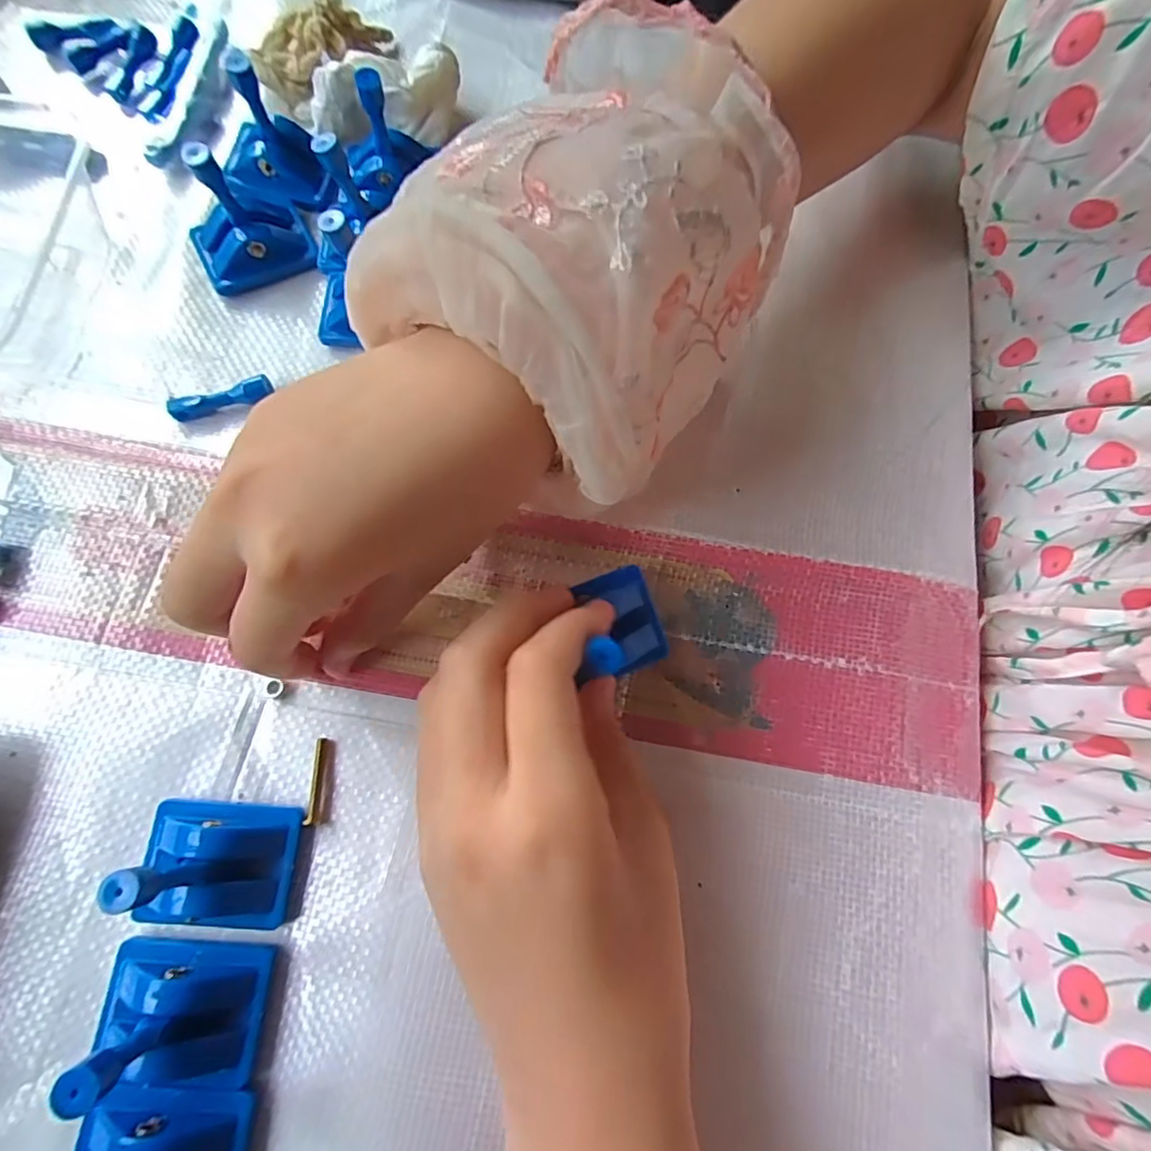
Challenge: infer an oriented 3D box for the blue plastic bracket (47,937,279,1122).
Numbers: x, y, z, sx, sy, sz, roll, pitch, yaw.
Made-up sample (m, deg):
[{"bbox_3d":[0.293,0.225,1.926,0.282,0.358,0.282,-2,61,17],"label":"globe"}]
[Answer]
[{"bbox_3d":[-0.110,0.119,0.148,0.040,0.044,0.033,7,74,0],"label":"blue plastic bracket"}]

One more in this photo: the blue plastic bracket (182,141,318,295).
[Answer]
[{"bbox_3d":[-0.134,-0.143,0.224,0.043,0.046,0.034,-24,76,-9],"label":"blue plastic bracket"}]

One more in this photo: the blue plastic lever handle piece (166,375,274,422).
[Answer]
[{"bbox_3d":[-0.136,-0.068,0.221,0.038,0.008,0.008,-15,75,-7],"label":"blue plastic lever handle piece"}]

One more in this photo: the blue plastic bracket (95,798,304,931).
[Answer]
[{"bbox_3d":[-0.107,0.082,0.159,0.042,0.045,0.032,7,74,0],"label":"blue plastic bracket"}]

